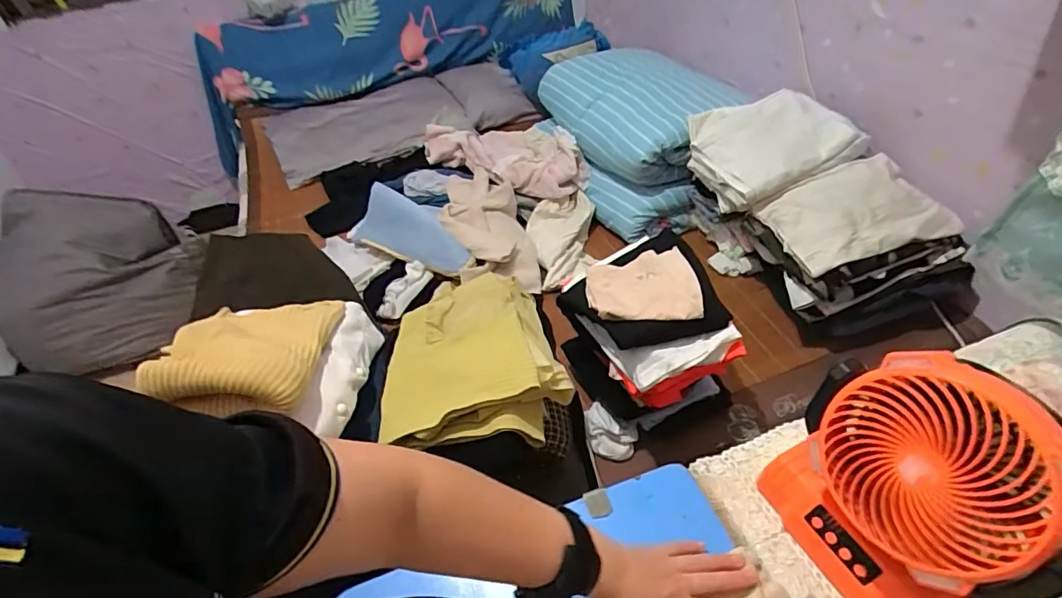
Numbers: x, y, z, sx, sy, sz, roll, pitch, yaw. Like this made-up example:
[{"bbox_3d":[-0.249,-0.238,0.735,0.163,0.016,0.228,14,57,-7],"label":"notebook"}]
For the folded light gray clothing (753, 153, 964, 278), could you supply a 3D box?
[{"bbox_3d":[0.660,-0.178,1.029,0.324,0.066,0.211,-15,45,-9],"label":"folded light gray clothing"}]

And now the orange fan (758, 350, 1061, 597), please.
[{"bbox_3d":[0.317,0.162,0.432,0.110,0.221,0.191,-15,46,-9],"label":"orange fan"}]

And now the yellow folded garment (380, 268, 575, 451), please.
[{"bbox_3d":[-0.085,0.071,0.691,0.224,0.061,0.265,-12,45,-6],"label":"yellow folded garment"}]

